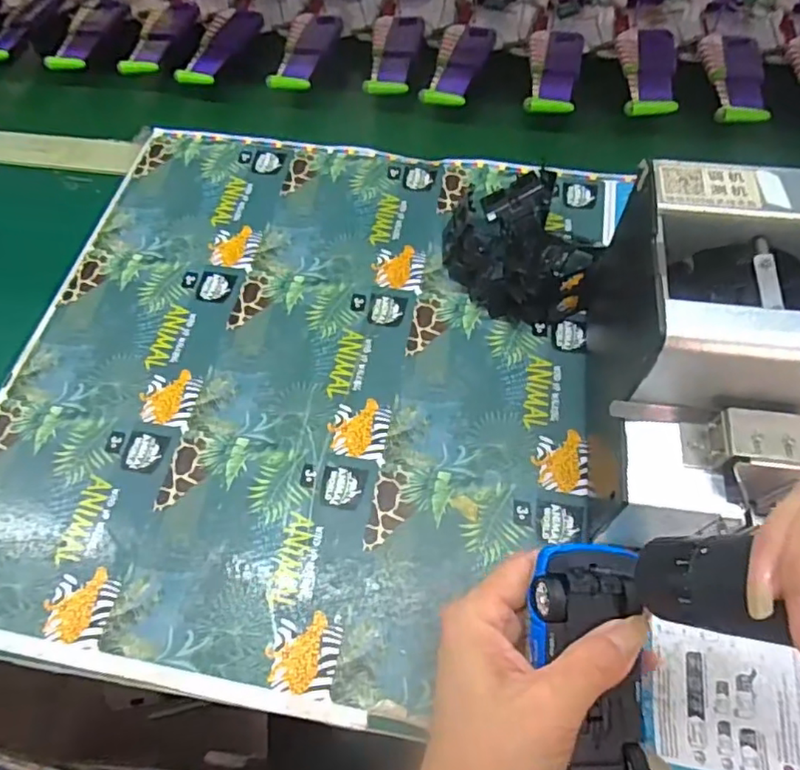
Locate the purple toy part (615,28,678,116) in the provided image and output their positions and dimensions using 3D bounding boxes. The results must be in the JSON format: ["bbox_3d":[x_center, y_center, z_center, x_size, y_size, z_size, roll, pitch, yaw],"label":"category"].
[{"bbox_3d":[0.231,-0.292,0.548,0.049,0.018,0.116,5,63,5],"label":"purple toy part"}]

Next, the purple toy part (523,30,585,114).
[{"bbox_3d":[0.147,-0.298,0.560,0.049,0.012,0.113,7,60,6],"label":"purple toy part"}]

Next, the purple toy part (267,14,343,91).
[{"bbox_3d":[-0.096,-0.331,0.584,0.048,0.015,0.117,12,61,9],"label":"purple toy part"}]

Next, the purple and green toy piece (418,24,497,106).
[{"bbox_3d":[0.055,-0.311,0.570,0.047,0.012,0.124,16,62,11],"label":"purple and green toy piece"}]

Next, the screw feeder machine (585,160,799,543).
[{"bbox_3d":[0.187,-0.015,0.341,0.123,0.147,0.155,3,60,4],"label":"screw feeder machine"}]

